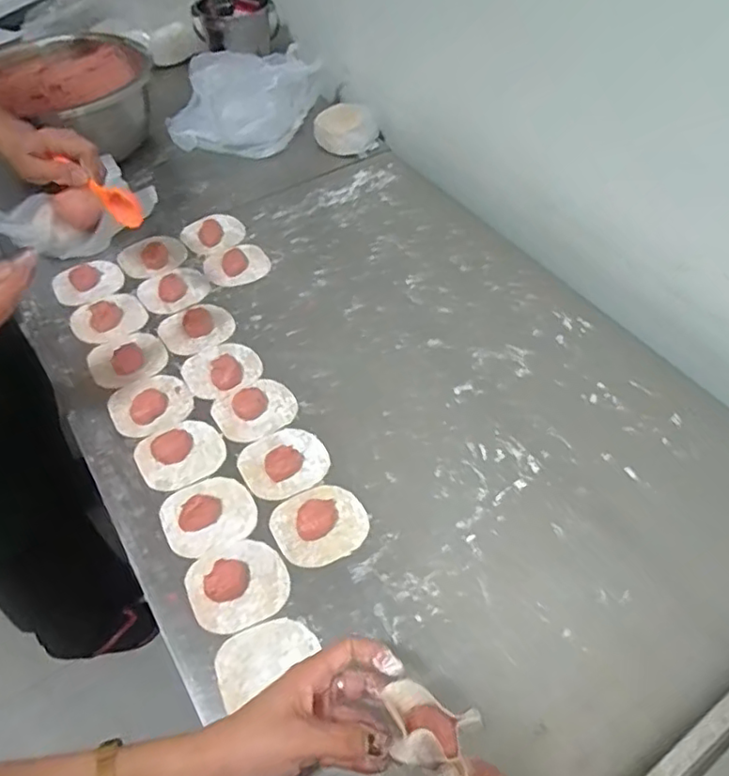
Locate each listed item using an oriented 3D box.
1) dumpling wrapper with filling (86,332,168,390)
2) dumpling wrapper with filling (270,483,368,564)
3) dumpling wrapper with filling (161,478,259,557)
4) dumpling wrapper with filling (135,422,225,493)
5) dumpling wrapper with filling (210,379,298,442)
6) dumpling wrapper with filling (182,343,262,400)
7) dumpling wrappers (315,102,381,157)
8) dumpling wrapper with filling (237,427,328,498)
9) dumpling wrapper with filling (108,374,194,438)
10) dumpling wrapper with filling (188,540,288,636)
[{"bbox_3d":[-0.282,-0.037,0.721,0.087,0.014,0.081,-21,55,-14],"label":"dumpling wrapper with filling"},{"bbox_3d":[-0.043,0.129,0.587,0.087,0.015,0.077,-25,56,-17],"label":"dumpling wrapper with filling"},{"bbox_3d":[-0.153,0.120,0.591,0.086,0.023,0.076,-20,55,-14],"label":"dumpling wrapper with filling"},{"bbox_3d":[-0.194,0.067,0.639,0.085,0.011,0.077,-29,58,-20],"label":"dumpling wrapper with filling"},{"bbox_3d":[-0.121,0.021,0.675,0.087,0.017,0.069,-26,57,-18],"label":"dumpling wrapper with filling"},{"bbox_3d":[-0.165,-0.026,0.709,0.087,0.020,0.080,0,53,1],"label":"dumpling wrapper with filling"},{"bbox_3d":[-0.029,-0.427,1.011,0.107,0.045,0.093,-2,53,0],"label":"dumpling wrappers"},{"bbox_3d":[-0.084,0.069,0.626,0.087,0.028,0.077,-24,56,-16],"label":"dumpling wrapper with filling"},{"bbox_3d":[-0.240,0.016,0.679,0.085,0.014,0.078,0,53,1],"label":"dumpling wrapper with filling"},{"bbox_3d":[-0.115,0.174,0.547,0.085,0.018,0.078,-25,56,-17],"label":"dumpling wrapper with filling"}]

